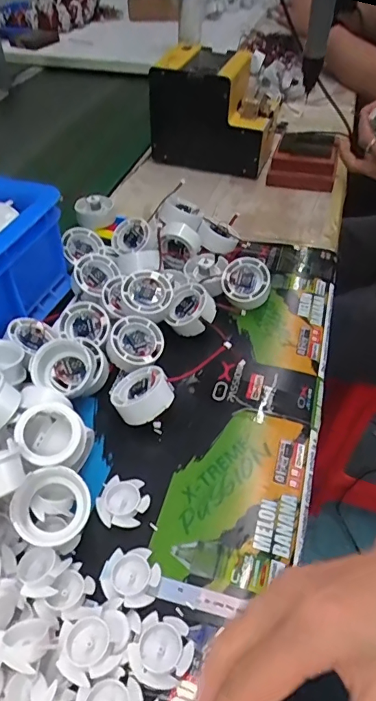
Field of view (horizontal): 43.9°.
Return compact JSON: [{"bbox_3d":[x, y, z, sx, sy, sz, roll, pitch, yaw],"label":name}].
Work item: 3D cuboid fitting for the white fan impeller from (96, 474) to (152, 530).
[{"bbox_3d":[-0.052,0.123,0.375,0.038,0.014,0.036,8,48,11],"label":"white fan impeller"}]

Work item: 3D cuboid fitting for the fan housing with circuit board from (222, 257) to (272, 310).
[{"bbox_3d":[0.067,-0.077,0.535,0.055,0.023,0.054,27,87,15],"label":"fan housing with circuit board"}]

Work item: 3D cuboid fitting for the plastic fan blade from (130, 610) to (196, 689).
[{"bbox_3d":[-0.017,0.194,0.302,0.037,0.011,0.040,-2,47,2],"label":"plastic fan blade"}]

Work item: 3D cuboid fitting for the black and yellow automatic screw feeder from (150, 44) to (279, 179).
[{"bbox_3d":[0.047,-0.408,0.777,0.192,0.139,0.152,12,49,14],"label":"black and yellow automatic screw feeder"}]

